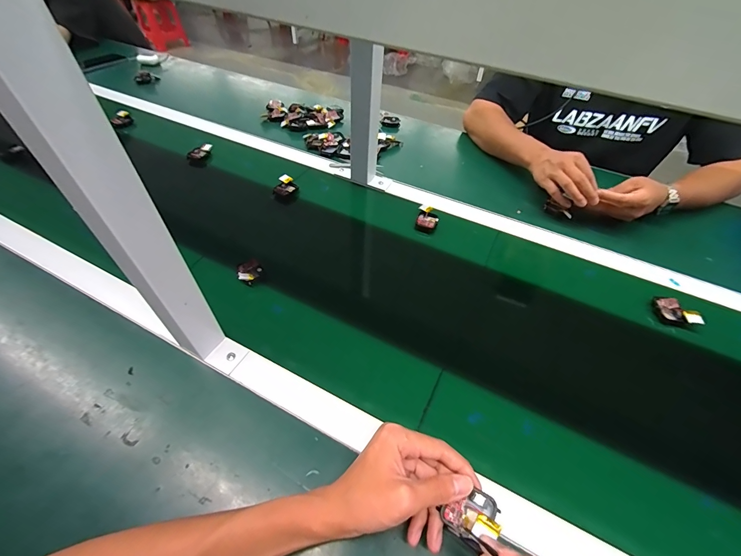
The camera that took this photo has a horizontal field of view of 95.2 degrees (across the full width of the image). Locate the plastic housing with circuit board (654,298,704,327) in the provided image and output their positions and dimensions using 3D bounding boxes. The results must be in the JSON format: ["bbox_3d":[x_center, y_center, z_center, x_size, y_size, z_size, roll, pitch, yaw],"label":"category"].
[{"bbox_3d":[0.453,0.048,0.501,0.053,0.016,0.046,9,50,3],"label":"plastic housing with circuit board"}]

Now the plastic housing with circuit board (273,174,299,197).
[{"bbox_3d":[-0.165,-0.181,0.668,0.040,0.017,0.052,17,51,10],"label":"plastic housing with circuit board"}]

